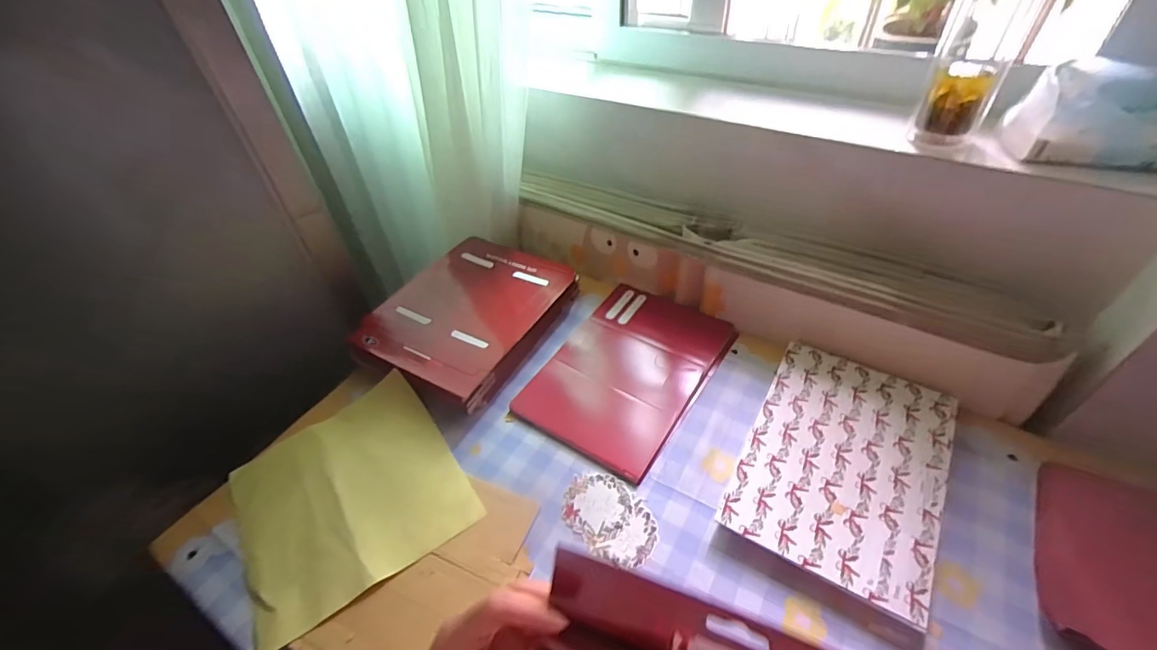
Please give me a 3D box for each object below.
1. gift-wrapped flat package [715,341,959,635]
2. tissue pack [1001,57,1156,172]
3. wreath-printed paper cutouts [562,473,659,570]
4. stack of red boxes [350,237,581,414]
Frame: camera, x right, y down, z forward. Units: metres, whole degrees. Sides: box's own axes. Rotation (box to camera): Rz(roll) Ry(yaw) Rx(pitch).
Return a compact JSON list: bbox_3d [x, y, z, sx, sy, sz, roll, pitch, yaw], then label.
[{"bbox_3d":[0.273,0.137,0.508,0.177,0.018,0.263,22,50,24],"label":"gift-wrapped flat package"},{"bbox_3d":[0.510,-0.202,0.472,0.141,0.075,0.080,9,46,13],"label":"tissue pack"},{"bbox_3d":[0.031,0.193,0.492,0.069,0.004,0.102,-31,50,-25],"label":"wreath-printed paper cutouts"},{"bbox_3d":[-0.151,-0.020,0.699,0.224,0.049,0.290,22,50,24],"label":"stack of red boxes"}]

